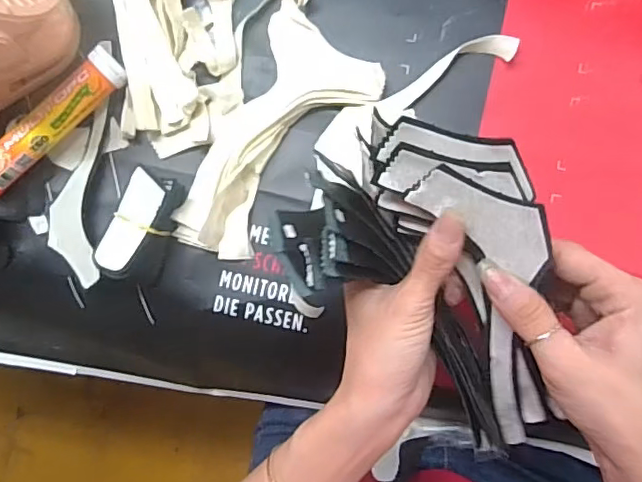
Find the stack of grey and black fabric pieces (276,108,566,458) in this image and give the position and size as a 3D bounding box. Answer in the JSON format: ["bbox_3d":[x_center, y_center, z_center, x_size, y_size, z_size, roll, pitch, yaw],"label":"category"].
[{"bbox_3d":[0.075,0.023,0.310,0.190,0.089,0.113,44,91,6],"label":"stack of grey and black fabric pieces"}]

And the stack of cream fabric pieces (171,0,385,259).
[{"bbox_3d":[-0.034,-0.071,0.410,0.091,0.017,0.179,30,89,6],"label":"stack of cream fabric pieces"}]

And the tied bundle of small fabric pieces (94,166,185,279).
[{"bbox_3d":[-0.129,-0.011,0.403,0.034,0.037,0.077,29,89,6],"label":"tied bundle of small fabric pieces"}]

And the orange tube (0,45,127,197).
[{"bbox_3d":[-0.201,-0.087,0.415,0.135,0.032,0.028,-42,84,1],"label":"orange tube"}]

